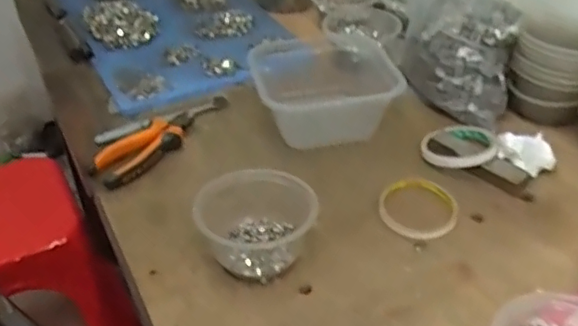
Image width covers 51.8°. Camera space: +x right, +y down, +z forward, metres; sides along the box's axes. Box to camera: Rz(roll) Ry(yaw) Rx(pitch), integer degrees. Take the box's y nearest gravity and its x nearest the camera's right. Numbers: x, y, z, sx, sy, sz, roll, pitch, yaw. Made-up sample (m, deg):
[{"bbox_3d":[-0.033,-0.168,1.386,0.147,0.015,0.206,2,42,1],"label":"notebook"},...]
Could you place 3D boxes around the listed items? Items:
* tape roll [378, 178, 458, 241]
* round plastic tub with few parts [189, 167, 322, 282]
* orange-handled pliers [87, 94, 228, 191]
[{"bbox_3d":[0.139,0.049,0.642,0.081,0.017,0.087,3,38,6],"label":"tape roll"},{"bbox_3d":[-0.031,0.059,0.582,0.113,0.065,0.090,-19,41,-21],"label":"round plastic tub with few parts"},{"bbox_3d":[-0.151,-0.036,0.741,0.049,0.027,0.222,26,45,31],"label":"orange-handled pliers"}]

